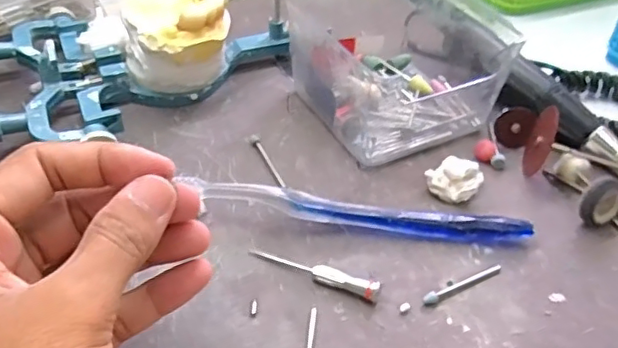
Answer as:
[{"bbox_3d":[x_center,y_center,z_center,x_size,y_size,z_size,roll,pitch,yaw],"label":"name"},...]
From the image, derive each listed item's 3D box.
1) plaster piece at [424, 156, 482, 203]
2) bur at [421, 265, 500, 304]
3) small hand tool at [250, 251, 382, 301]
[{"bbox_3d":[0.073,0.003,0.298,0.025,0.014,0.022,22,46,17],"label":"plaster piece"},{"bbox_3d":[0.068,0.047,0.259,0.043,0.004,0.005,-20,51,-24],"label":"bur"},{"bbox_3d":[0.002,0.042,0.257,0.058,0.010,0.007,20,45,15],"label":"small hand tool"}]

